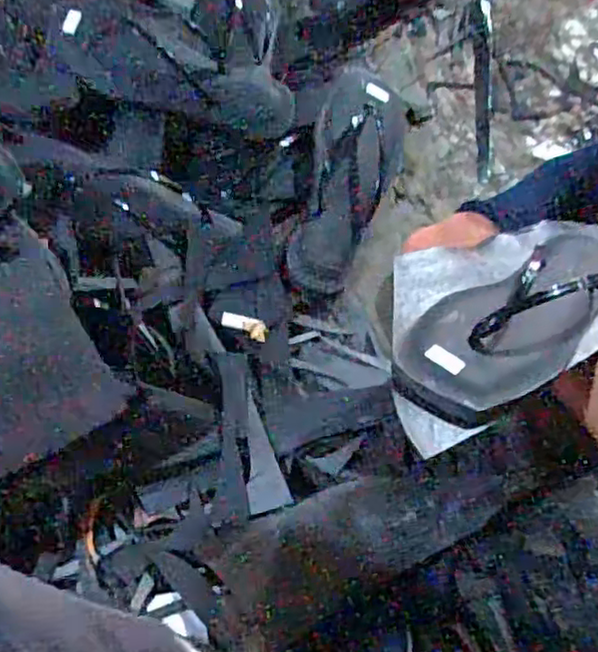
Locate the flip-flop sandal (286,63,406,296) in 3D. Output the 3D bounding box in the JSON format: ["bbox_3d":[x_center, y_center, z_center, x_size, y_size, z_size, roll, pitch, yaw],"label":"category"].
[{"bbox_3d":[0.053,-0.148,0.697,0.088,0.064,0.247,11,66,5],"label":"flip-flop sandal"}]

